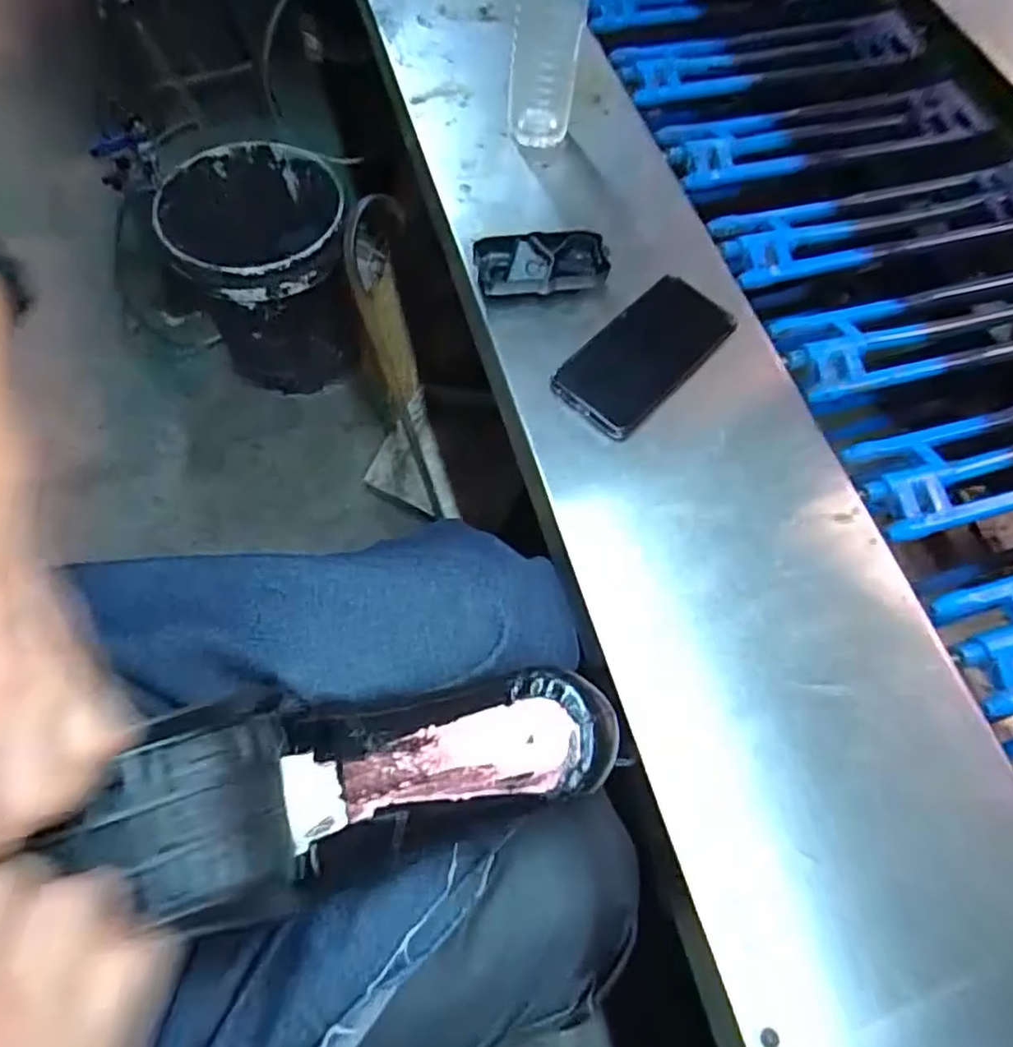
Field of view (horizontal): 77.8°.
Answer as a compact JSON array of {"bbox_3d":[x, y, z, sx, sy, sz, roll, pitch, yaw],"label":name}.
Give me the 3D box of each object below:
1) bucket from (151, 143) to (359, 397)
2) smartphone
[{"bbox_3d":[-0.435,-0.464,1.197,0.301,0.336,0.338,-23,69,-13],"label":"bucket"},{"bbox_3d":[0.114,-0.142,0.522,0.078,0.015,0.165,41,70,14],"label":"smartphone"}]

